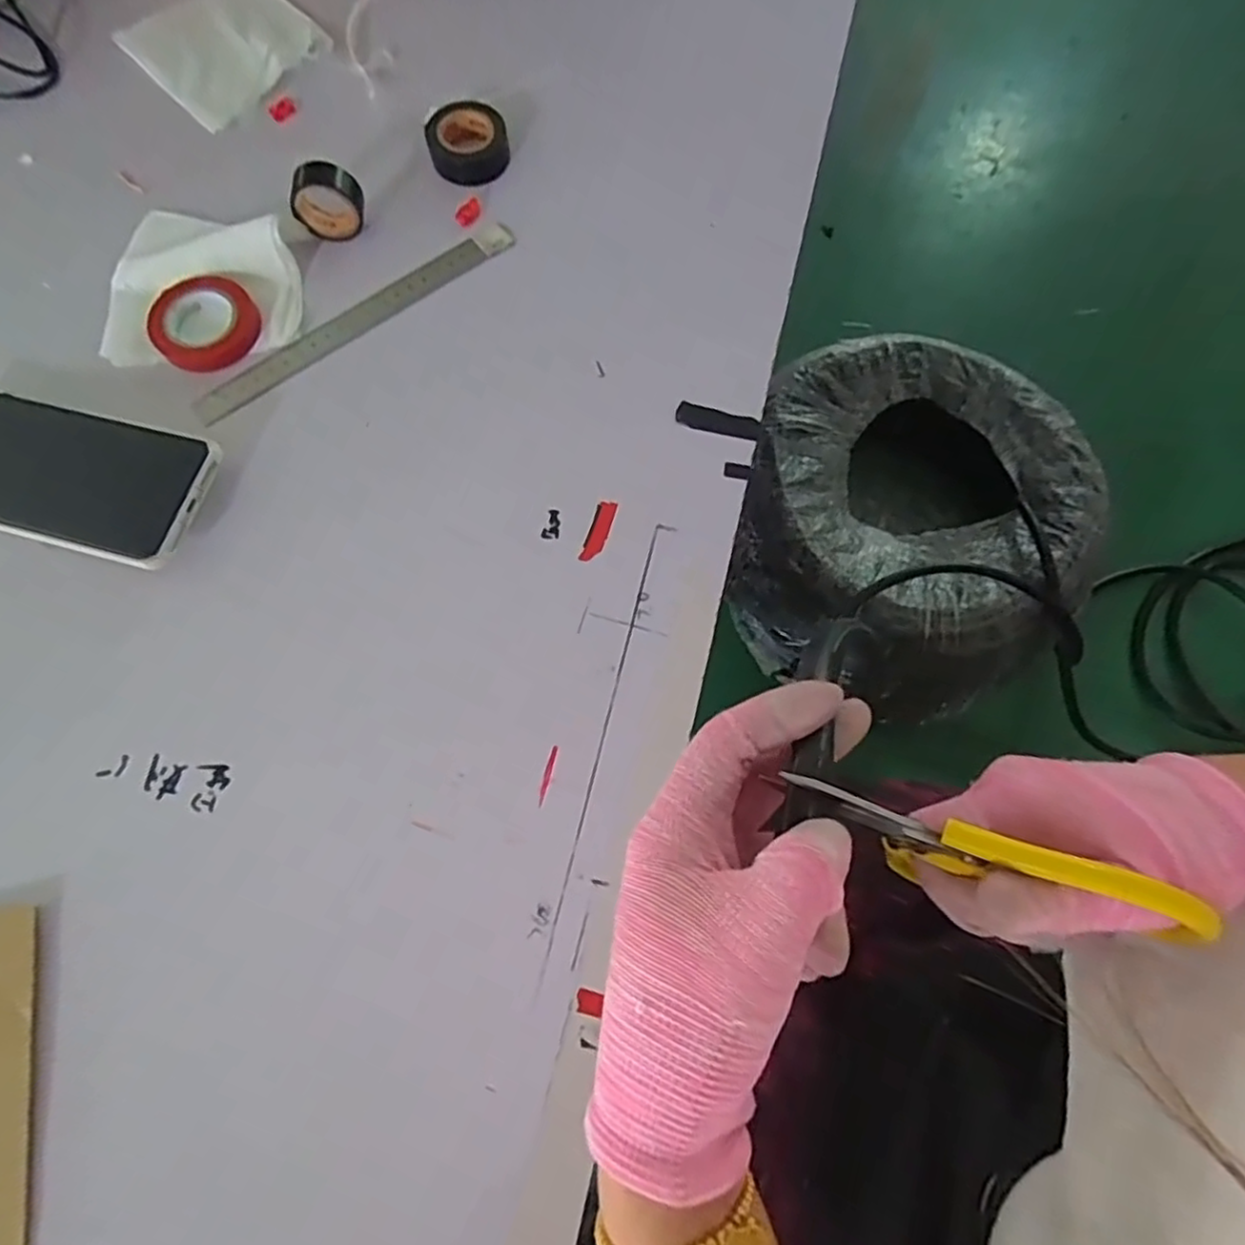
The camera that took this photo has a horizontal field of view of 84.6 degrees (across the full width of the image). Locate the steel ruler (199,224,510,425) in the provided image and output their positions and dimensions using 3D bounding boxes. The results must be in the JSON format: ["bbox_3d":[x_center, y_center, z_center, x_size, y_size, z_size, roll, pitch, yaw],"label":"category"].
[{"bbox_3d":[-0.162,-0.188,0.420,0.218,0.008,0.021,-37,77,-10],"label":"steel ruler"}]

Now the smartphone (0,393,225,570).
[{"bbox_3d":[-0.306,-0.081,0.377,0.158,0.016,0.077,15,74,4],"label":"smartphone"}]

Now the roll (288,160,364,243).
[{"bbox_3d":[-0.182,-0.260,0.424,0.043,0.038,0.022,-1,74,-1],"label":"roll"}]

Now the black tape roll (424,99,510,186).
[{"bbox_3d":[-0.102,-0.318,0.455,0.052,0.023,0.052,0,74,0],"label":"black tape roll"}]

